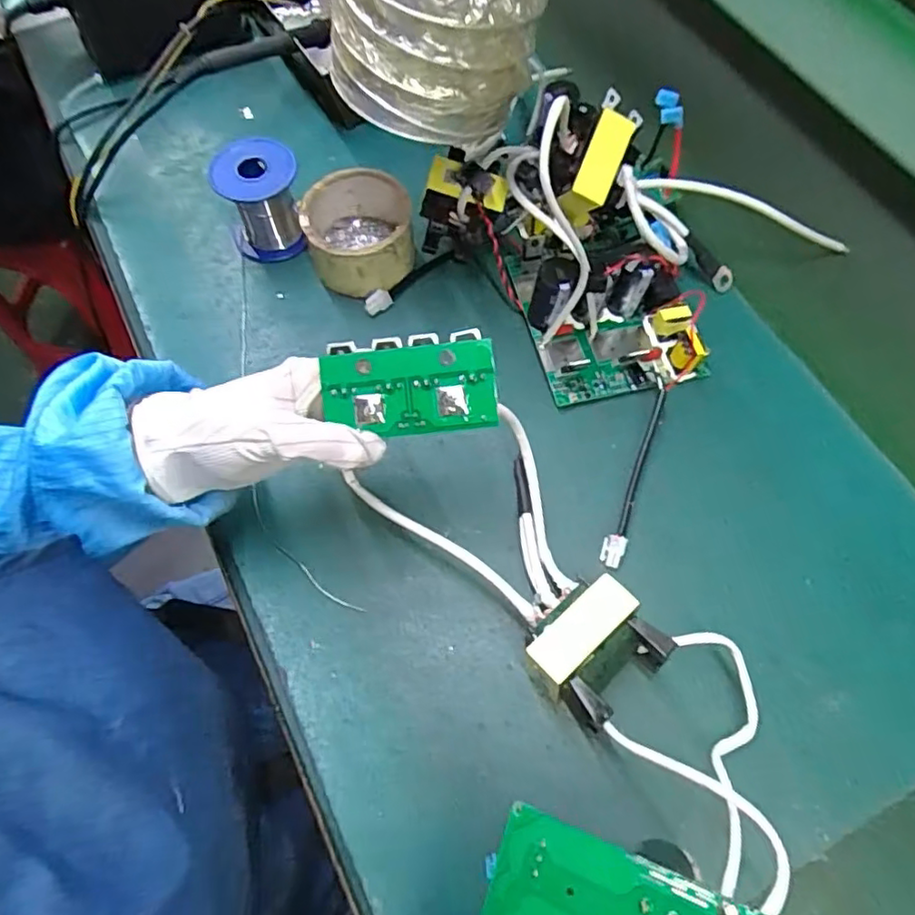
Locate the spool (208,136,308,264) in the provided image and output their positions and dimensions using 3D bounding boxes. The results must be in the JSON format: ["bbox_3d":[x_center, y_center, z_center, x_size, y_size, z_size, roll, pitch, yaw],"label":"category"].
[{"bbox_3d":[-0.157,-0.208,0.505,0.062,0.068,0.068,0,66,0],"label":"spool"}]

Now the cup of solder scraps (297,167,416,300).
[{"bbox_3d":[-0.077,-0.178,0.497,0.080,0.054,0.086,0,66,0],"label":"cup of solder scraps"}]

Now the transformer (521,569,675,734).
[{"bbox_3d":[0.076,0.110,0.359,0.062,0.057,0.060,-37,71,-15],"label":"transformer"}]

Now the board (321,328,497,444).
[{"bbox_3d":[-0.025,-0.037,0.331,0.089,0.008,0.051,-6,97,4],"label":"board"}]

